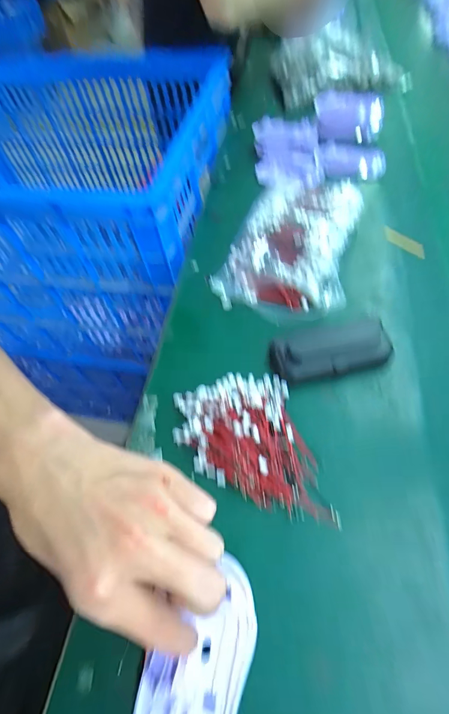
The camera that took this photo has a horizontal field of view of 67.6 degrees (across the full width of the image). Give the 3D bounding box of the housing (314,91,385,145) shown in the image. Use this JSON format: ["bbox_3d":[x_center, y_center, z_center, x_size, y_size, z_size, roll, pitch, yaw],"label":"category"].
[{"bbox_3d":[0.189,-0.367,0.514,0.102,0.044,0.067,11,60,13],"label":"housing"}]

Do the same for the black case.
[{"bbox_3d":[0.097,-0.004,0.309,0.107,0.020,0.042,-10,57,-1],"label":"black case"}]

